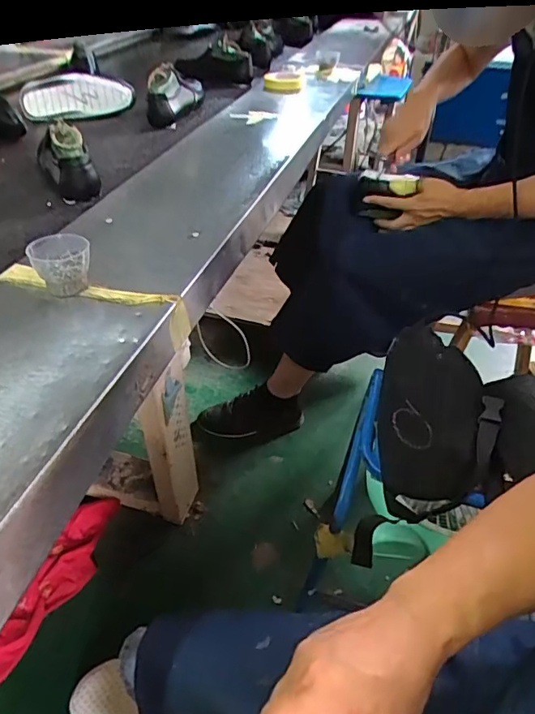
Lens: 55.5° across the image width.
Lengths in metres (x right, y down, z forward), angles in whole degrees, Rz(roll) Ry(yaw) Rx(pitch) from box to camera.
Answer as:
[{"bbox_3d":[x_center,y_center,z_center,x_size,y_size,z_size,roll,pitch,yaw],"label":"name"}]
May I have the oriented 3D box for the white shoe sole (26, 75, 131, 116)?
[{"bbox_3d":[-0.442,-0.603,1.188,0.245,0.088,0.035,-2,41,-3],"label":"white shoe sole"}]

